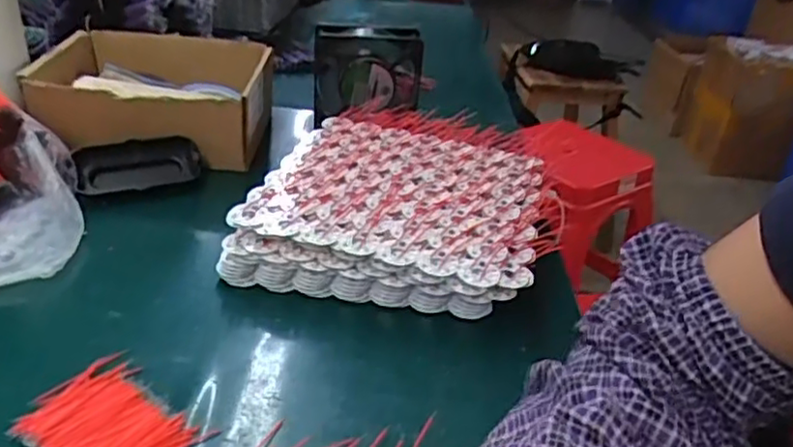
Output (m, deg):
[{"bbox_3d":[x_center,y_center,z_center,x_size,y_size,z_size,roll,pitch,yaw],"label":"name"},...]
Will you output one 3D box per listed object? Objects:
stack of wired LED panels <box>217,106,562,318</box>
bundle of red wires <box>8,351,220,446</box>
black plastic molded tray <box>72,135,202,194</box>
[{"bbox_3d":[0.011,-0.019,0.608,0.249,0.074,0.254,10,30,8],"label":"stack of wired LED panels"},{"bbox_3d":[-0.174,0.120,0.398,0.097,0.009,0.076,25,35,31],"label":"bundle of red wires"},{"bbox_3d":[-0.251,-0.053,0.649,0.111,0.021,0.050,-9,72,-22],"label":"black plastic molded tray"}]

